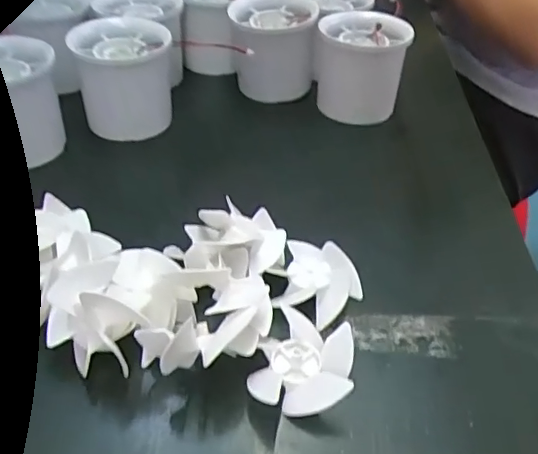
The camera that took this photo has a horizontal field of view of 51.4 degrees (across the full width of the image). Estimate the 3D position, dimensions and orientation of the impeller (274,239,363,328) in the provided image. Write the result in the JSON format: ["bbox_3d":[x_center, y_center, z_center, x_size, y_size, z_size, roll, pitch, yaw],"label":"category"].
[{"bbox_3d":[0.022,0.021,0.233,0.033,0.012,0.036,11,42,11],"label":"impeller"}]

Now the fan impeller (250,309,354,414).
[{"bbox_3d":[0.013,0.048,0.202,0.034,0.013,0.038,12,42,12],"label":"fan impeller"}]

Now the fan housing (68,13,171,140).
[{"bbox_3d":[-0.082,-0.086,0.325,0.055,0.052,0.054,-10,42,-13],"label":"fan housing"}]

